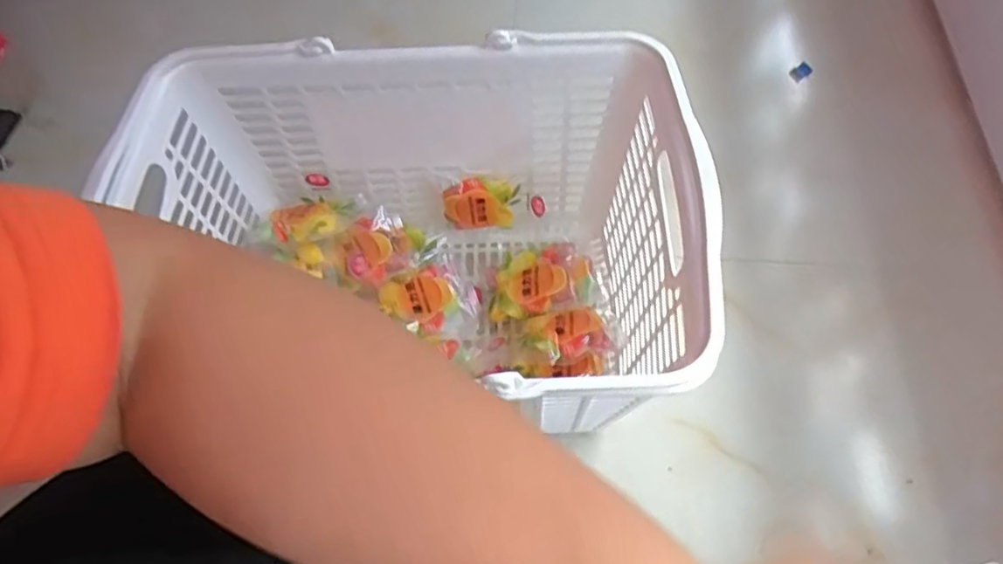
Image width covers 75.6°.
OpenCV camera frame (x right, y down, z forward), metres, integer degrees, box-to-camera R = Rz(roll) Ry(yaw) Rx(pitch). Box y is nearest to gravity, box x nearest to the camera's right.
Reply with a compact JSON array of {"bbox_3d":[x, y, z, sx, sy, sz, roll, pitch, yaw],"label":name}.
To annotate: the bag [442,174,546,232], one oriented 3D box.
[{"bbox_3d":[-0.009,-0.077,0.648,0.101,0.071,0.025,0,62,3],"label":"bag"}]

